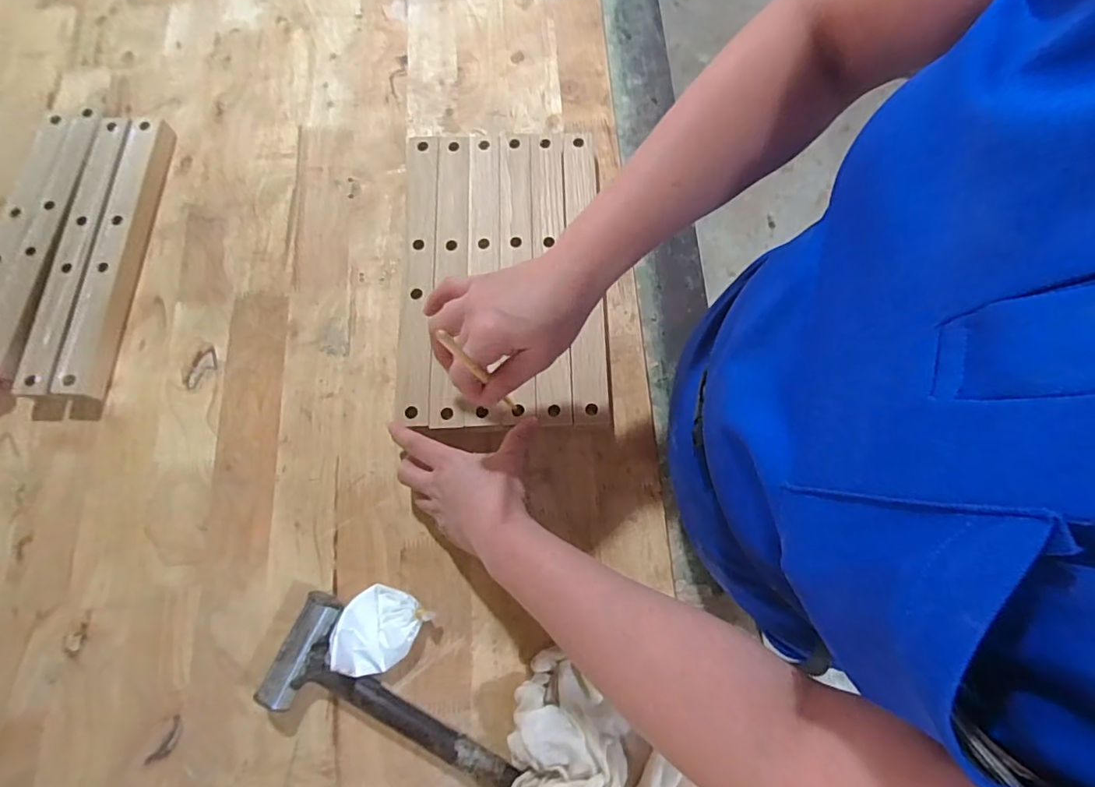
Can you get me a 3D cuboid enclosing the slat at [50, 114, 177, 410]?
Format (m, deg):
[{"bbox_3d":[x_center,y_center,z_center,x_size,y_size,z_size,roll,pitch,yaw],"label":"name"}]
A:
[{"bbox_3d":[-0.436,-0.138,0.549,0.045,0.029,0.323,1,75,1],"label":"slat"}]

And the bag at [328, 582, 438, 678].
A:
[{"bbox_3d":[-0.139,0.189,0.435,0.059,0.046,0.068,43,79,11],"label":"bag"}]

